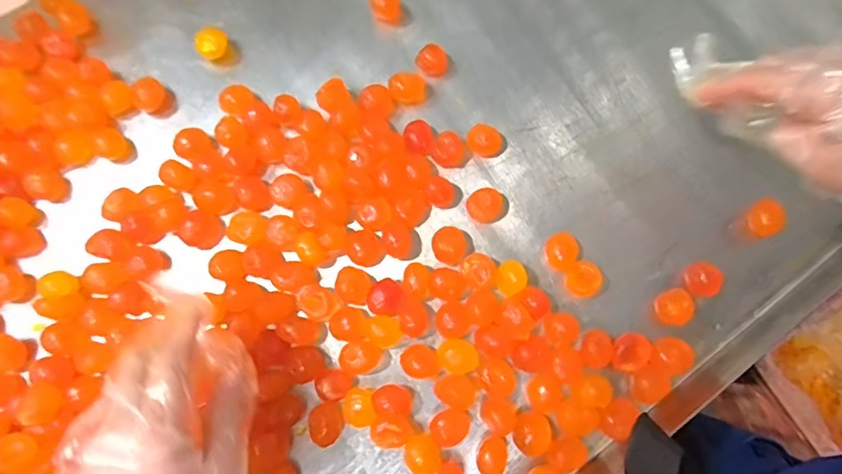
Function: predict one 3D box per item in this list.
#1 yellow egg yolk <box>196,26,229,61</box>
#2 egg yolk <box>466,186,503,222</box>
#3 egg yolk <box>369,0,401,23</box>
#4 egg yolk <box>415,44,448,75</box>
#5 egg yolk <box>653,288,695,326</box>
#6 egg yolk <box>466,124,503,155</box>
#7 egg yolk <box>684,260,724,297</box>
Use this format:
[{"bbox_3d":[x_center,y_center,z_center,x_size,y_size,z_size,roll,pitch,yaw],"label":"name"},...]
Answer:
[{"bbox_3d":[-0.163,-0.151,0.416,0.024,0.017,0.021,-30,79,-8],"label":"yellow egg yolk"},{"bbox_3d":[0.047,-0.023,0.386,0.023,0.015,0.026,41,79,8],"label":"egg yolk"},{"bbox_3d":[-0.028,-0.184,0.423,0.023,0.020,0.021,0,76,-1],"label":"egg yolk"},{"bbox_3d":[0.009,-0.140,0.415,0.025,0.013,0.024,0,76,-1],"label":"egg yolk"},{"bbox_3d":[0.176,0.049,0.368,0.022,0.015,0.023,0,76,-1],"label":"egg yolk"},{"bbox_3d":[0.048,-0.074,0.399,0.026,0.015,0.024,0,76,-1],"label":"egg yolk"},{"bbox_3d":[0.198,0.030,0.373,0.018,0.019,0.024,-30,79,-8],"label":"egg yolk"}]

